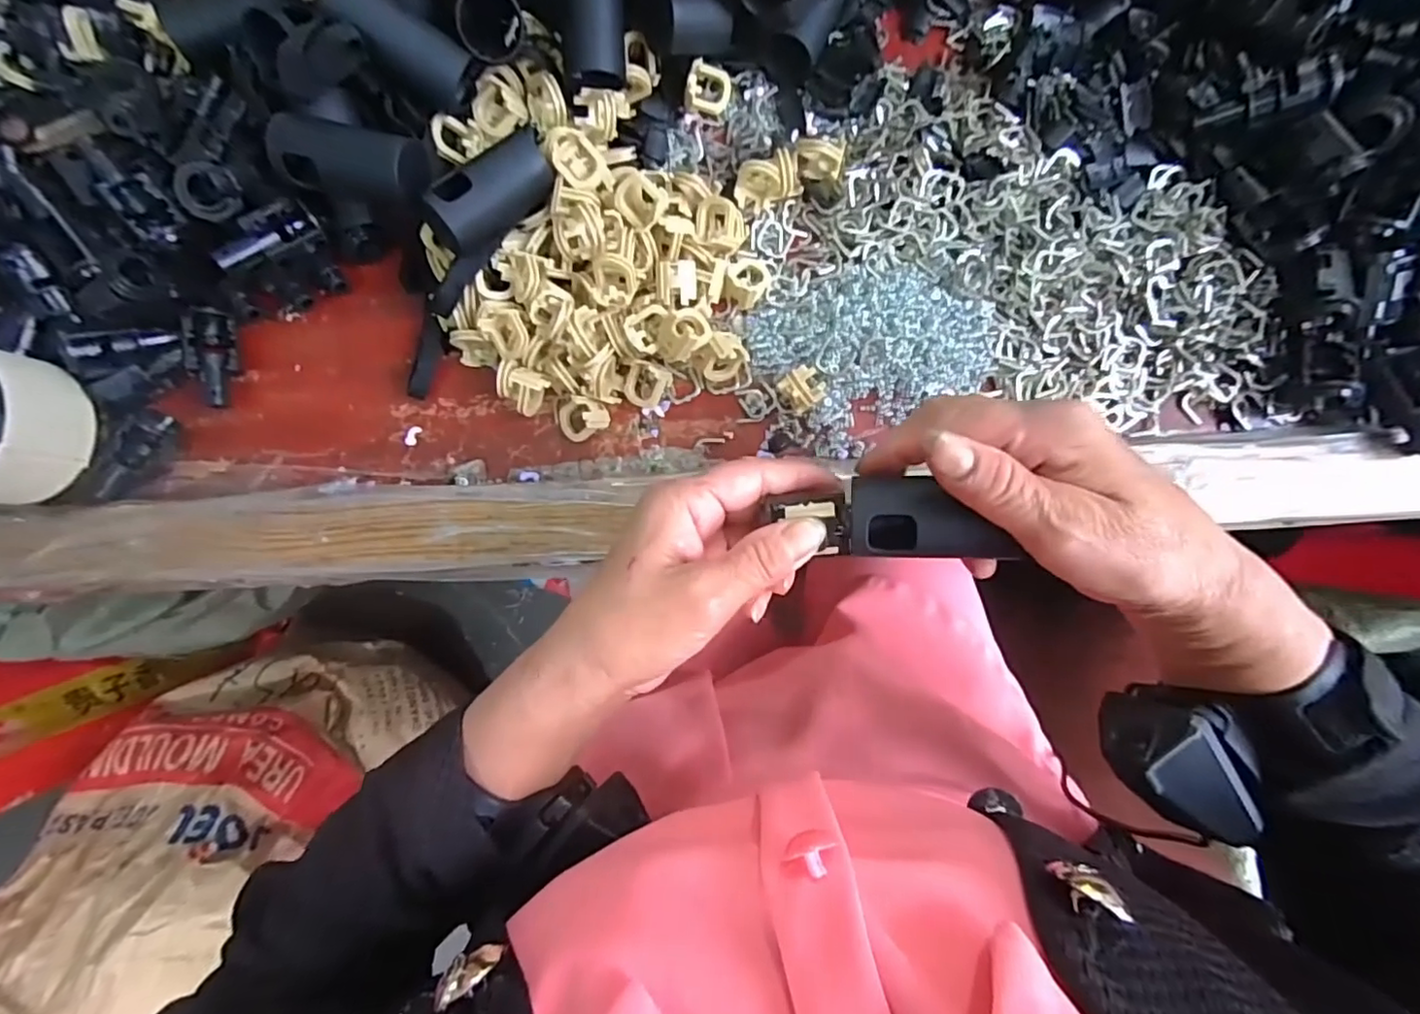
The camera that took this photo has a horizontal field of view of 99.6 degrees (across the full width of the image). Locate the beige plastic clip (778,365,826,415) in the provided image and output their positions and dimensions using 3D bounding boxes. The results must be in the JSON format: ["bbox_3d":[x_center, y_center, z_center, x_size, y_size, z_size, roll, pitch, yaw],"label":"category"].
[{"bbox_3d":[0.050,-0.064,0.318,0.022,0.018,0.021,-40,86,1],"label":"beige plastic clip"}]

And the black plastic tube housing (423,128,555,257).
[{"bbox_3d":[-0.106,-0.152,0.290,0.024,0.024,0.066,40,73,3],"label":"black plastic tube housing"}]

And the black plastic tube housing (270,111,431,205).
[{"bbox_3d":[-0.163,-0.156,0.276,0.065,0.028,0.028,3,87,4],"label":"black plastic tube housing"}]

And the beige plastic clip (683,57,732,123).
[{"bbox_3d":[-0.001,-0.232,0.334,0.024,0.014,0.022,7,109,-15],"label":"beige plastic clip"}]

